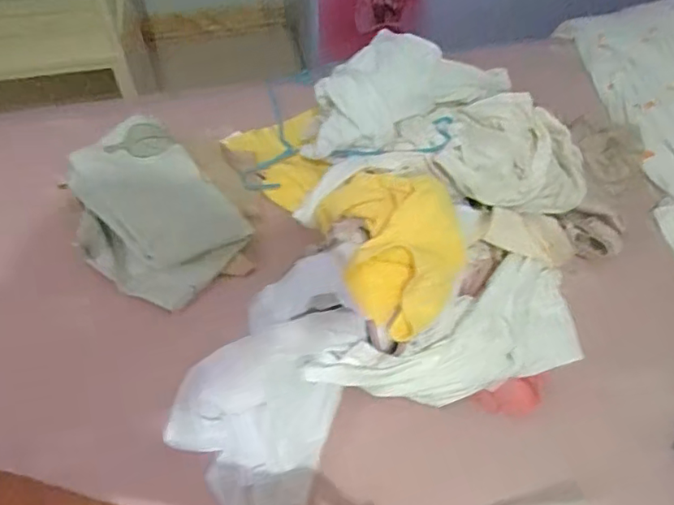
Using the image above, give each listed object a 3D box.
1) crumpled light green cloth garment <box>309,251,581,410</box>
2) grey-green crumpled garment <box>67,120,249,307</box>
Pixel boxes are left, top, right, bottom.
[{"bbox_3d":[0.143,0.110,0.667,0.349,0.079,0.122,-18,56,-12],"label":"crumpled light green cloth garment"},{"bbox_3d":[-0.264,-0.060,0.769,0.196,0.066,0.284,-33,60,-22],"label":"grey-green crumpled garment"}]

